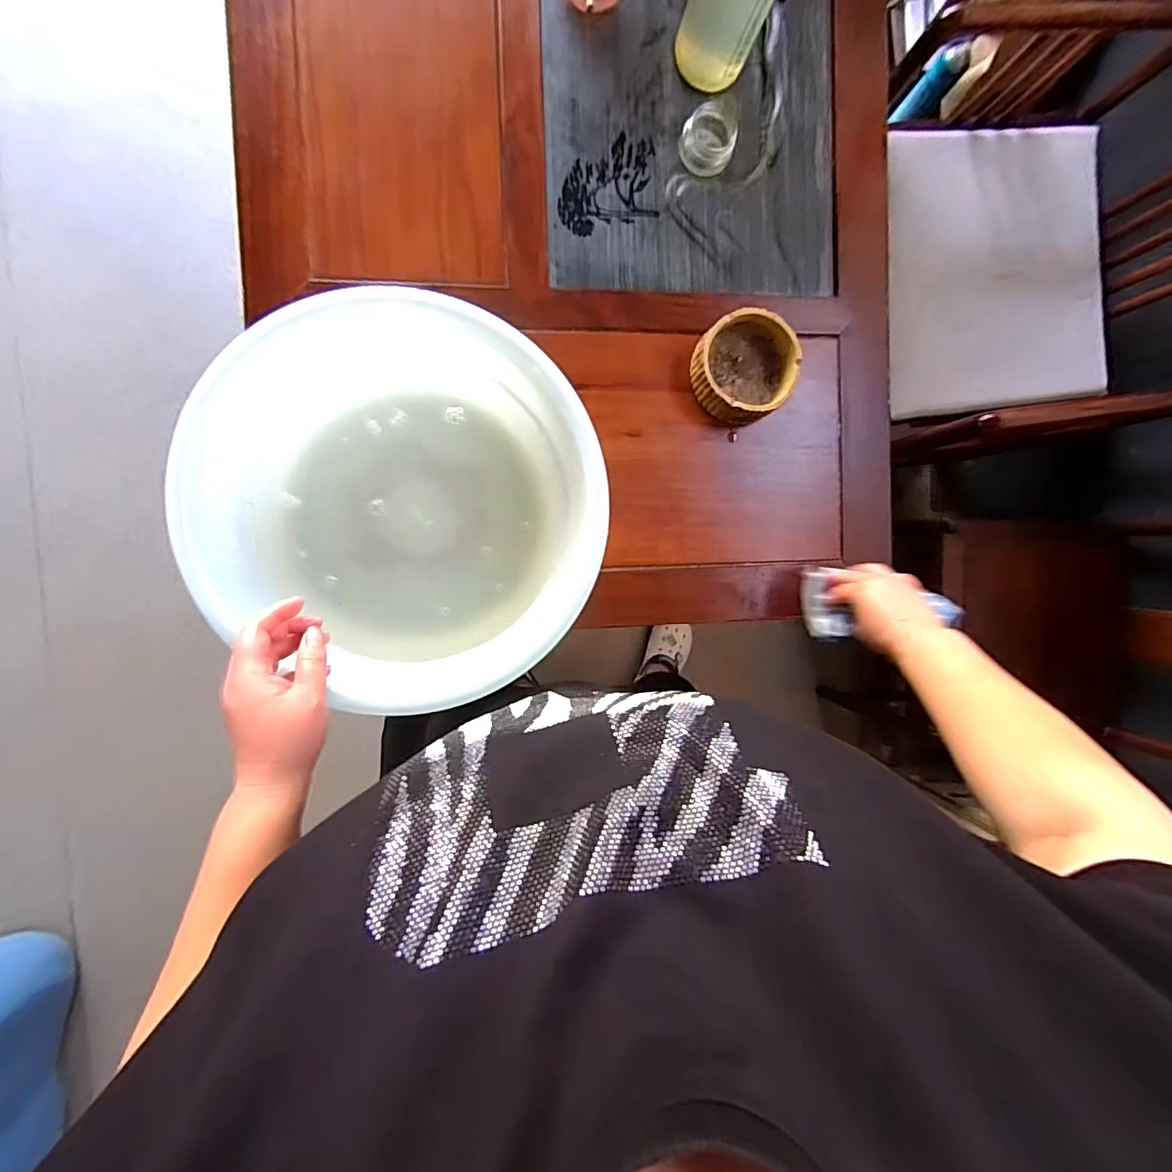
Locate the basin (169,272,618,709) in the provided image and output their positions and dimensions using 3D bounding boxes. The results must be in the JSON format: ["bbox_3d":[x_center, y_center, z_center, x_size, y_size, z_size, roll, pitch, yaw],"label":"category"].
[{"bbox_3d":[-0.171,-0.084,0.537,0.358,0.113,0.347,0,93,-9],"label":"basin"}]

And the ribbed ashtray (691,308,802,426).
[{"bbox_3d":[0.191,-0.265,0.656,0.118,0.053,0.119,0,93,-9],"label":"ribbed ashtray"}]

